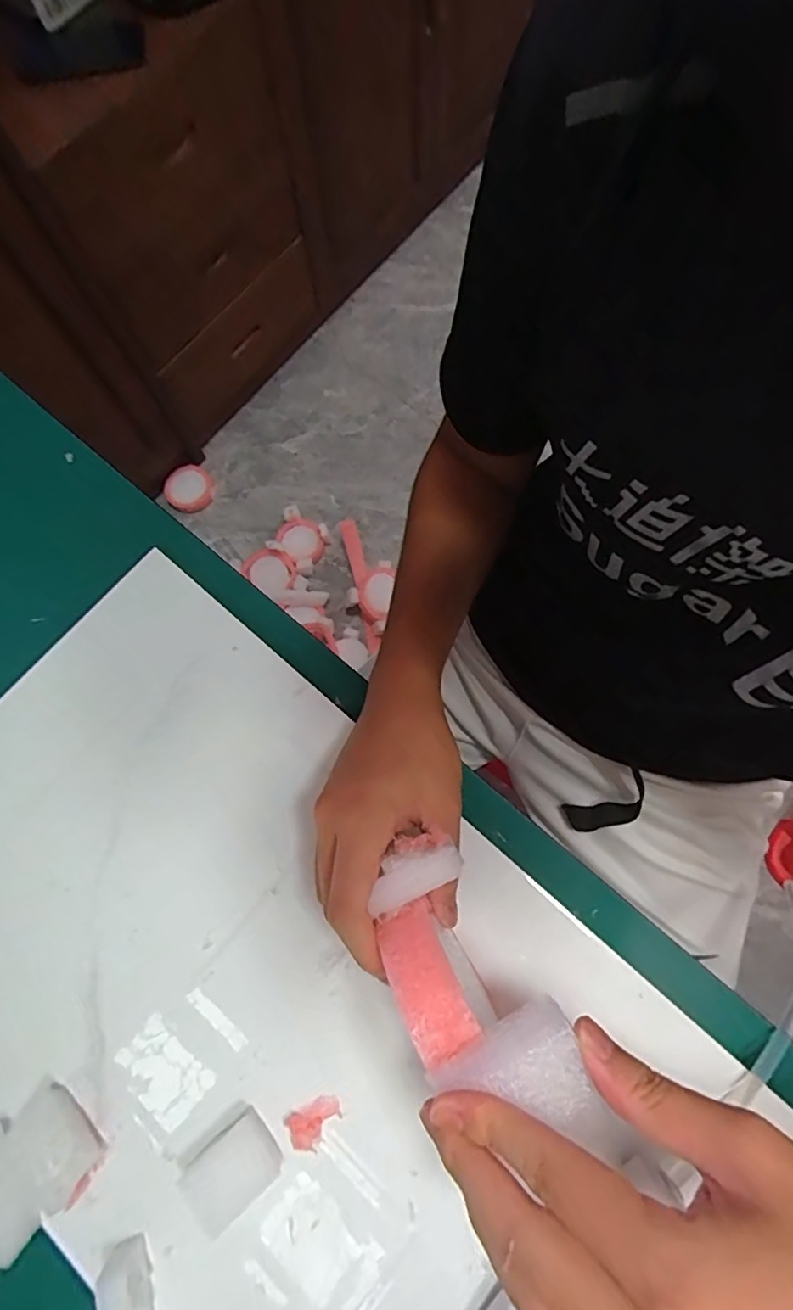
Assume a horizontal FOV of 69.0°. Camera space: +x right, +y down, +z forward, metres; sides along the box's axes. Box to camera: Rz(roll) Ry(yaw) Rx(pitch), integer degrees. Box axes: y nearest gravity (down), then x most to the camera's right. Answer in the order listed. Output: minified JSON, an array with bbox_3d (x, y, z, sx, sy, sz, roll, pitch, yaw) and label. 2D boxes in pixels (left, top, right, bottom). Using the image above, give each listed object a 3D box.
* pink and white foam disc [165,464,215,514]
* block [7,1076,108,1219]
[{"bbox_3d":[-0.466,-0.374,1.295,0.105,0.008,0.108,-42,78,-8],"label":"pink and white foam disc"},{"bbox_3d":[-0.174,0.250,0.296,0.029,0.026,0.054,-41,79,-8],"label":"block"}]

